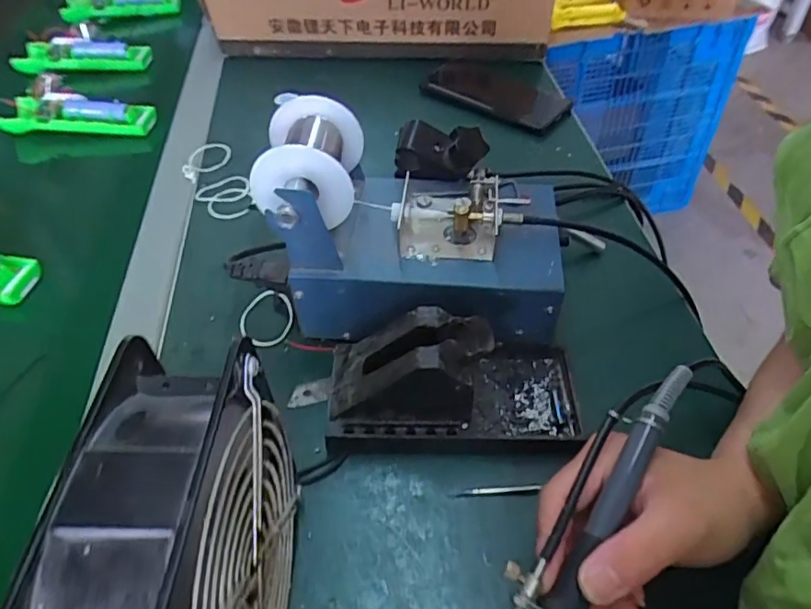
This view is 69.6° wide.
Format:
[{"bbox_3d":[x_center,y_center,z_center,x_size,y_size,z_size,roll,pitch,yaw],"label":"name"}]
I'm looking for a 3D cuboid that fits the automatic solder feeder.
[{"bbox_3d":[0.006,-0.056,0.417,0.203,0.128,0.143,2,48,4],"label":"automatic solder feeder"}]

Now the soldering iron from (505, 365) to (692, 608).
[{"bbox_3d":[0.075,0.116,0.272,0.032,0.024,0.213,27,70,24],"label":"soldering iron"}]

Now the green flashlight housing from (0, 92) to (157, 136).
[{"bbox_3d":[-0.378,-0.222,0.675,0.179,0.023,0.049,2,48,4],"label":"green flashlight housing"}]

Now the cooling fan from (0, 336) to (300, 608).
[{"bbox_3d":[-0.091,0.116,0.254,0.064,0.150,0.153,-1,48,1],"label":"cooling fan"}]

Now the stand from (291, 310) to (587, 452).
[{"bbox_3d":[0.018,0.044,0.371,0.185,0.070,0.078,-1,48,1],"label":"stand"}]

